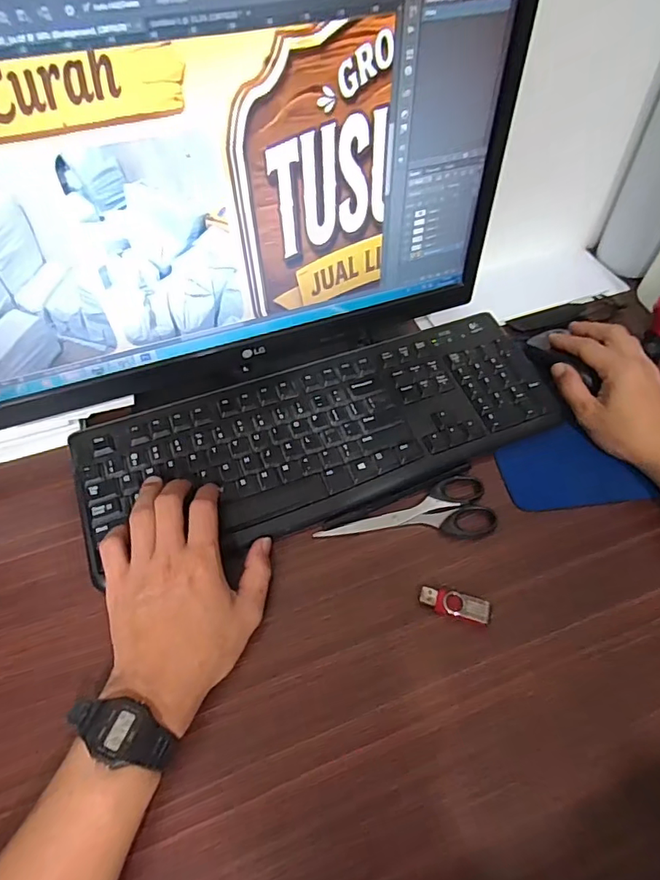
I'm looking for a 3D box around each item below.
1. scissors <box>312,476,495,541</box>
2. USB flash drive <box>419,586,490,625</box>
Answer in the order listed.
[{"bbox_3d":[0.065,0.070,0.422,0.147,0.011,0.054,-12,62,-10],"label":"scissors"},{"bbox_3d":[0.095,0.125,0.379,0.051,0.011,0.019,15,61,5],"label":"USB flash drive"}]

